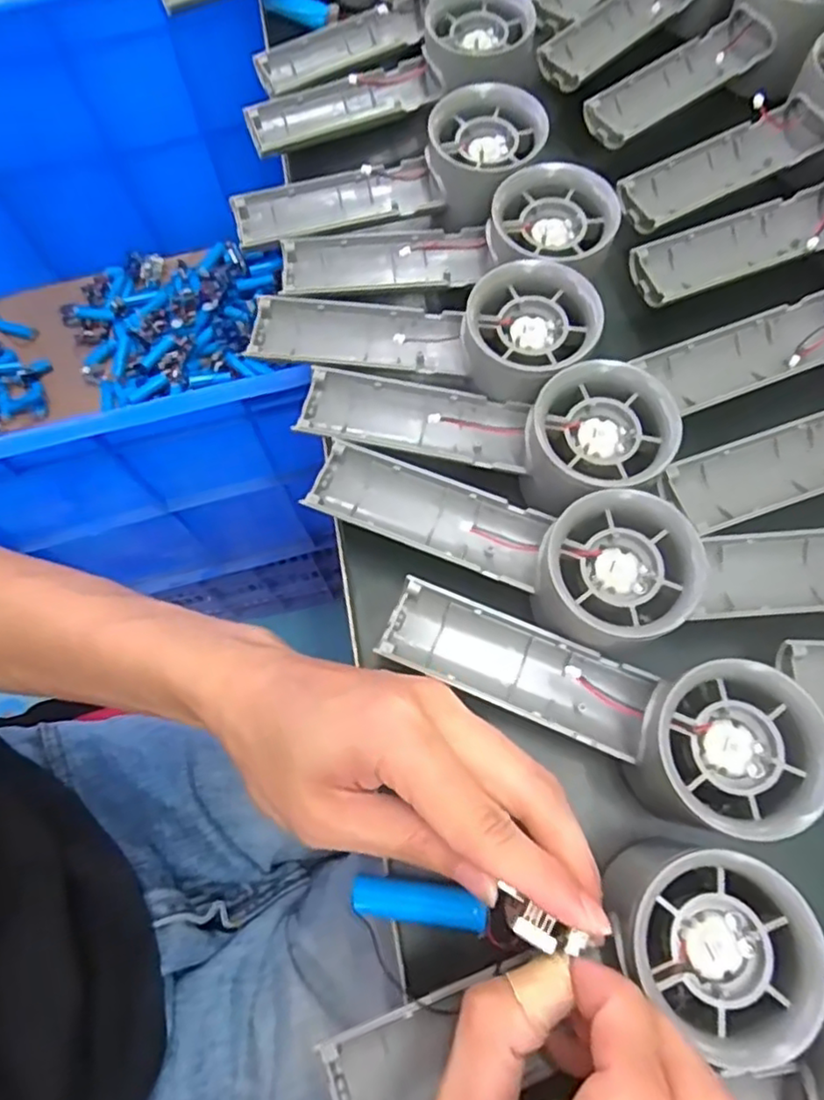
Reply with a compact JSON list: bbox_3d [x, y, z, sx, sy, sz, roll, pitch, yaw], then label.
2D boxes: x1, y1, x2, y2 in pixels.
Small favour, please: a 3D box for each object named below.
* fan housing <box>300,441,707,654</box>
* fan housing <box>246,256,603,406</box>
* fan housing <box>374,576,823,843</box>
[{"bbox_3d":[0.030,-0.004,0.260,0.153,0.031,0.057,15,72,7],"label":"fan housing"},{"bbox_3d":[0.003,-0.099,0.303,0.158,0.029,0.054,4,70,17],"label":"fan housing"},{"bbox_3d":[0.065,0.056,0.249,0.159,0.034,0.055,19,72,22],"label":"fan housing"}]

